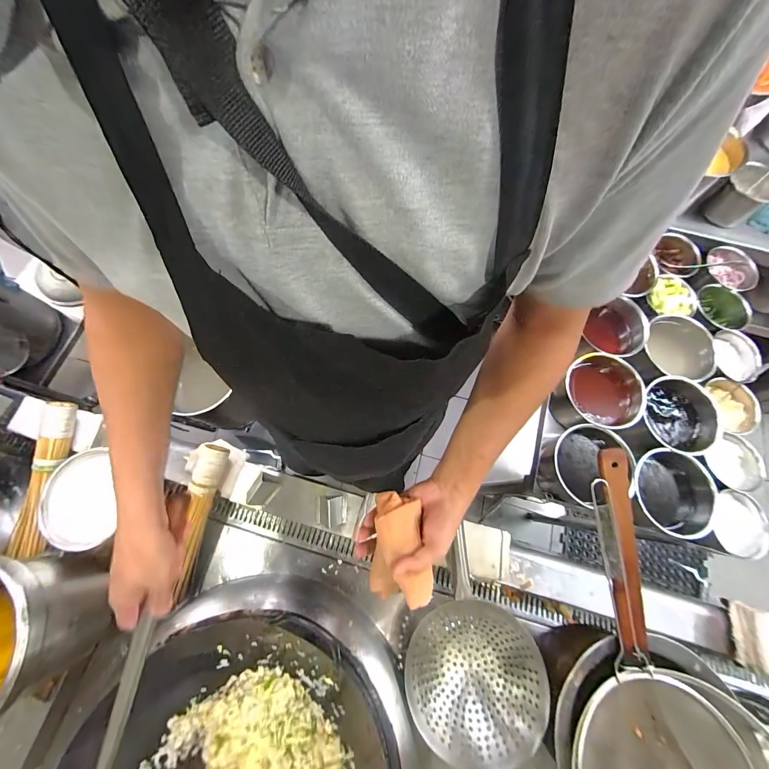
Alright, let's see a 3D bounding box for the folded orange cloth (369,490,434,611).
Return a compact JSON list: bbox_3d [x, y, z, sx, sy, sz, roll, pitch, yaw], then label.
[{"bbox_3d":[0.017,0.214,0.432,0.076,0.039,0.137,-7,83,-3],"label":"folded orange cloth"}]

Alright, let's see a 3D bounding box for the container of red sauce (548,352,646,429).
[{"bbox_3d":[0.445,0.023,0.710,0.142,0.100,0.159,16,74,4],"label":"container of red sauce"}]

